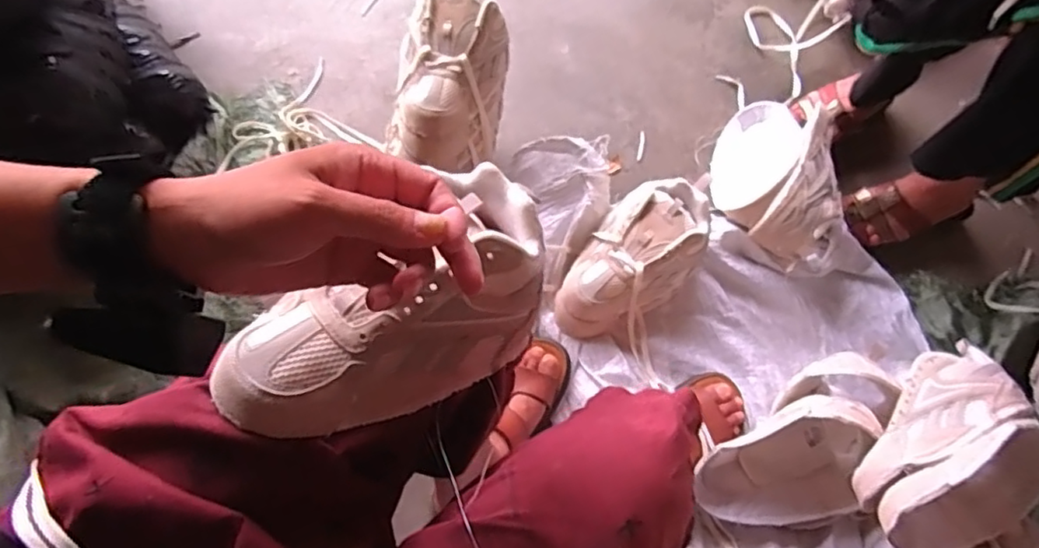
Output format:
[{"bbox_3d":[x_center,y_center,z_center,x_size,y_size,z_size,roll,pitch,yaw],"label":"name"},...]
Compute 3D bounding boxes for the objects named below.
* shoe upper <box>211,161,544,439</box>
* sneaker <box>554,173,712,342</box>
[{"bbox_3d":[-0.080,0.020,0.392,0.229,0.069,0.123,-32,72,-17],"label":"shoe upper"},{"bbox_3d":[0.164,-0.026,0.859,0.143,0.116,0.271,42,75,17],"label":"sneaker"}]

